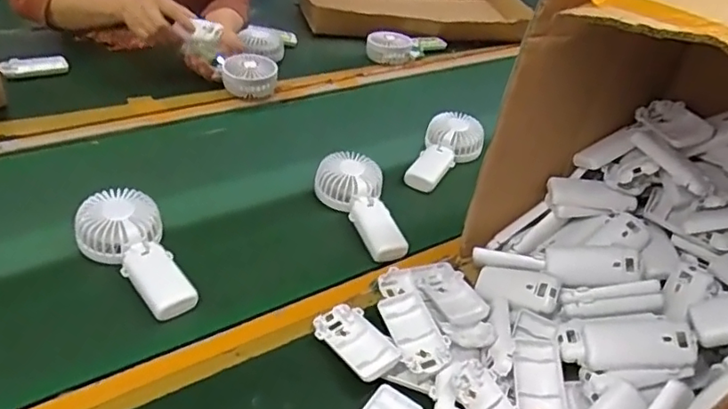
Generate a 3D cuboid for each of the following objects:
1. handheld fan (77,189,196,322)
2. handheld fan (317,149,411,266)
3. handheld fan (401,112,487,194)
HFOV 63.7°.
[{"bbox_3d":[-0.245,0.050,0.624,0.086,0.044,0.171,-17,44,-30],"label":"handheld fan"},{"bbox_3d":[-0.003,-0.003,0.742,0.094,0.040,0.179,-6,39,-19],"label":"handheld fan"},{"bbox_3d":[0.123,-0.077,0.868,0.085,0.050,0.171,19,38,13],"label":"handheld fan"}]

